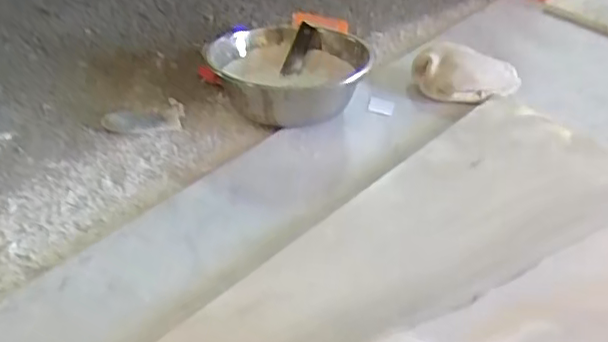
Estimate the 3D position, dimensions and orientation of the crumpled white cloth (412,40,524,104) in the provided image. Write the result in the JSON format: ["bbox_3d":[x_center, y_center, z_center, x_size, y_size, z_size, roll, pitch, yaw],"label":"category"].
[{"bbox_3d":[0.169,-0.102,0.638,0.108,0.035,0.080,14,36,11],"label":"crumpled white cloth"}]

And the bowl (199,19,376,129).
[{"bbox_3d":[-0.010,-0.095,0.587,0.134,0.049,0.155,13,36,9],"label":"bowl"}]

